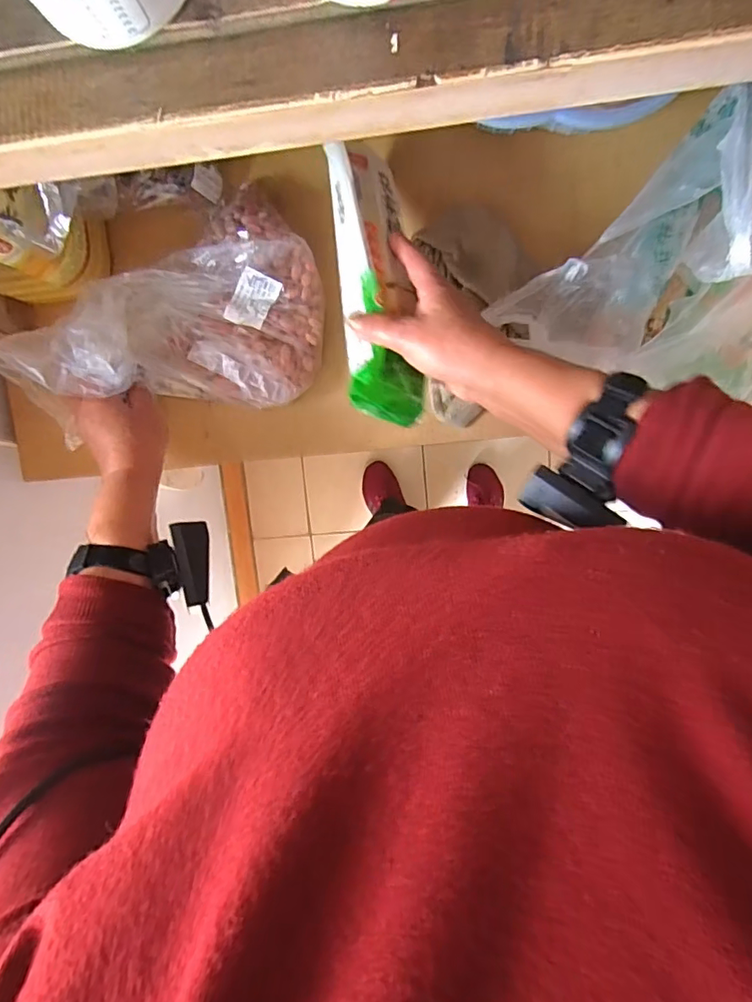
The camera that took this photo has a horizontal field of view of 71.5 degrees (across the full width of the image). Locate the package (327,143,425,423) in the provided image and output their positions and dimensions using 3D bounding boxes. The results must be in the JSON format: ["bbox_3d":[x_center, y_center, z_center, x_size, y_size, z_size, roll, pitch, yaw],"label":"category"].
[{"bbox_3d":[-0.002,-0.187,0.442,0.057,0.050,0.241,-8,79,5],"label":"package"}]

